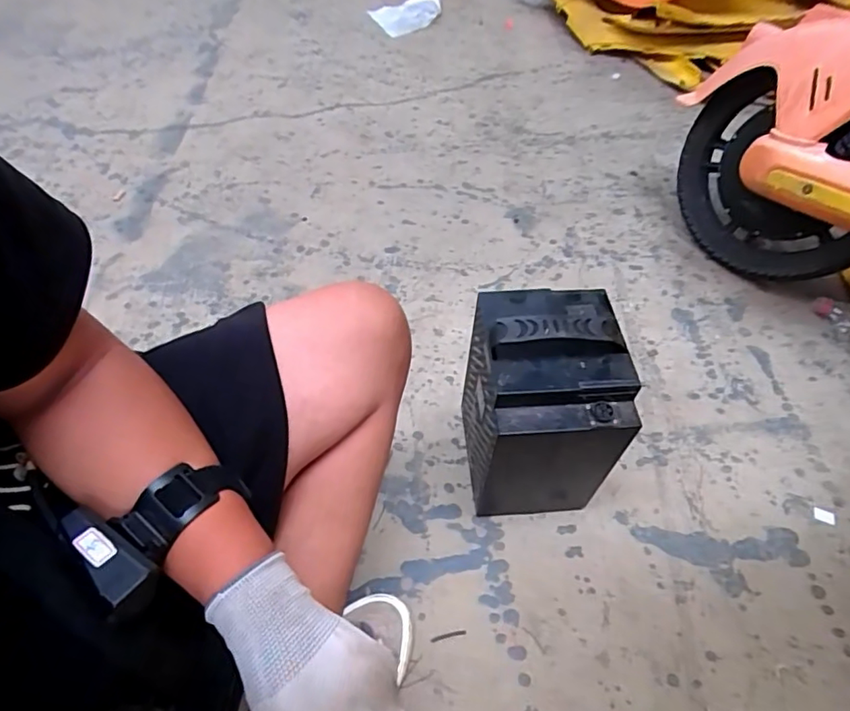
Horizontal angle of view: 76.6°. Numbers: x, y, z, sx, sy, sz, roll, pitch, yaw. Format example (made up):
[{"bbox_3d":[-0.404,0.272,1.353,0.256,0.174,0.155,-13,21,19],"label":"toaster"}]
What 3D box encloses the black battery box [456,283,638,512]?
[{"bbox_3d":[0.142,0.062,0.683,0.156,0.304,0.171,-4,54,-6],"label":"black battery box"}]

